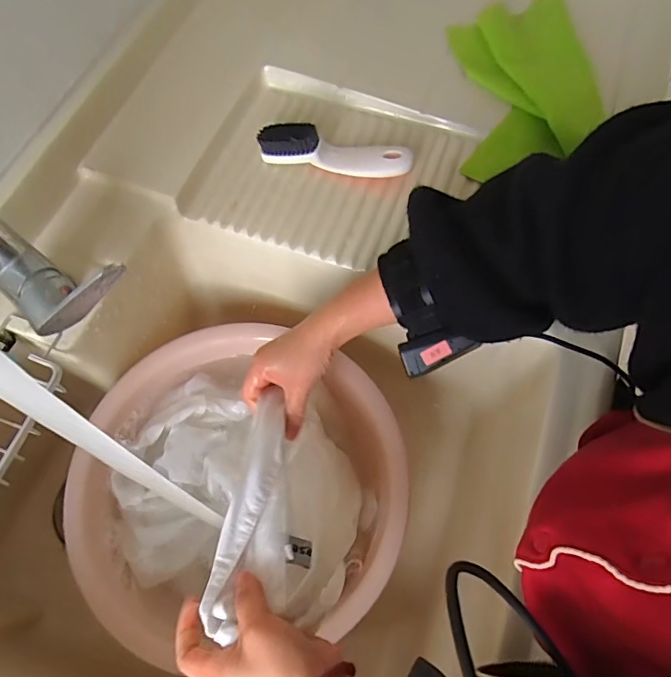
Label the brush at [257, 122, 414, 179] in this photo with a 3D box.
[{"bbox_3d":[-0.002,-0.197,0.535,0.162,0.043,0.031,14,68,4],"label":"brush"}]

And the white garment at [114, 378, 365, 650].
[{"bbox_3d":[-0.098,0.138,0.472,0.254,0.161,0.220,21,68,6],"label":"white garment"}]

